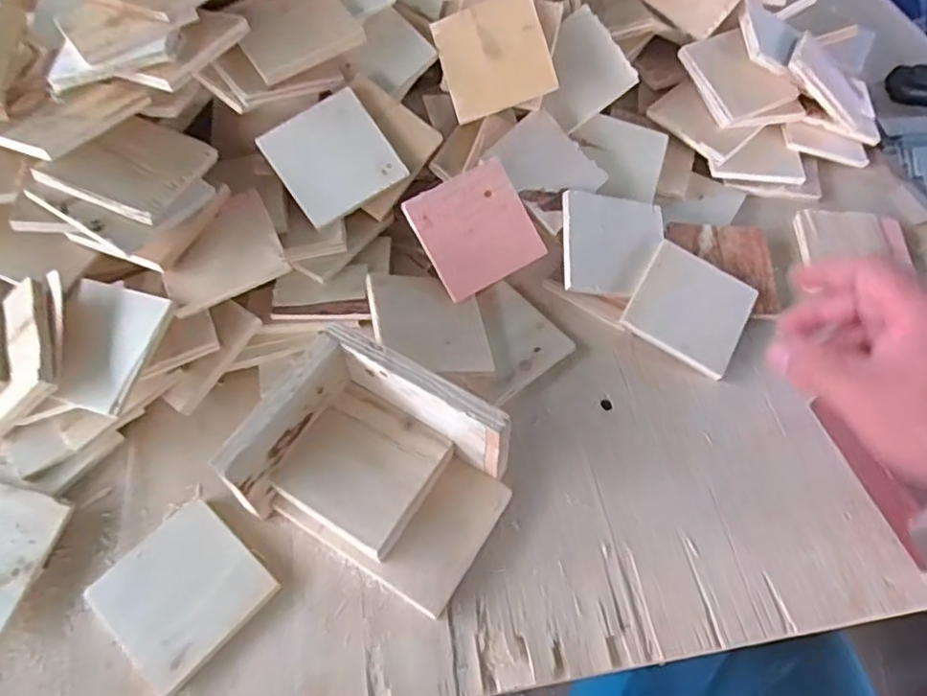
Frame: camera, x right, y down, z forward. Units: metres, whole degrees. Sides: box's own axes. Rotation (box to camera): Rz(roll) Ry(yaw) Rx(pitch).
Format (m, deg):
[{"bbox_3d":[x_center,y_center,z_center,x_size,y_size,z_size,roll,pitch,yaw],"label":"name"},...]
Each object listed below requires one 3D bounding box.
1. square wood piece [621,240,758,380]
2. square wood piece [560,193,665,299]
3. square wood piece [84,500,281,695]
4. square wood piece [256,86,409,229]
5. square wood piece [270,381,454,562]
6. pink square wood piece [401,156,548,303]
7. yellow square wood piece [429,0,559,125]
[{"bbox_3d":[0.192,-0.034,0.542,0.093,0.005,0.086,31,77,5],"label":"square wood piece"},{"bbox_3d":[0.133,-0.091,0.560,0.088,0.008,0.093,4,71,-7],"label":"square wood piece"},{"bbox_3d":[-0.191,0.165,0.436,0.097,0.007,0.093,38,64,21],"label":"square wood piece"},{"bbox_3d":[-0.111,-0.163,0.548,0.093,0.010,0.092,-34,94,-2],"label":"square wood piece"},{"bbox_3d":[-0.070,0.083,0.454,0.096,0.013,0.094,30,67,13],"label":"square wood piece"},{"bbox_3d":[0.011,-0.101,0.545,0.093,0.006,0.094,-29,97,-8],"label":"pink square wood piece"},{"bbox_3d":[0.027,-0.265,0.579,0.094,0.005,0.096,-16,90,14],"label":"yellow square wood piece"}]

